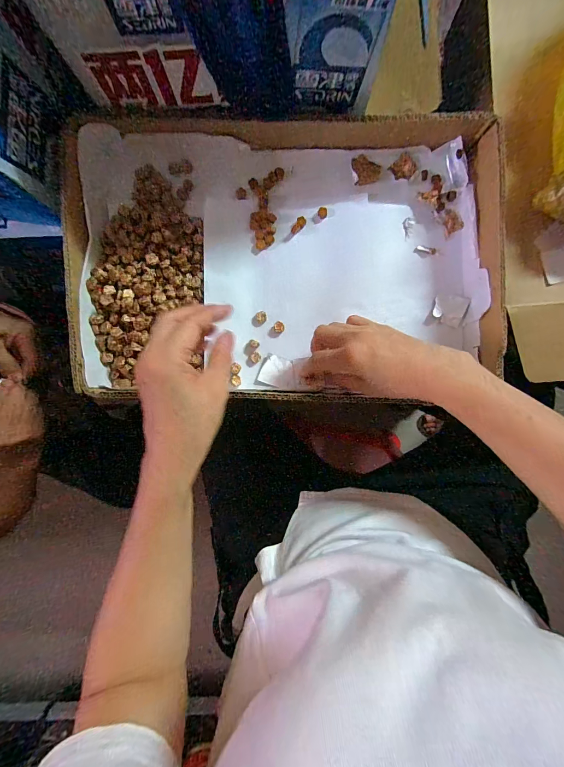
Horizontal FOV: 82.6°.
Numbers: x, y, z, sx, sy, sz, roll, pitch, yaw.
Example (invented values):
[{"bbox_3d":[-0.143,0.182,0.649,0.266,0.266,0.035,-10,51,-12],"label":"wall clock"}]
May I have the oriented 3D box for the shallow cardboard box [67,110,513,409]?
[{"bbox_3d":[0.006,-0.135,0.349,0.432,0.065,0.302,1,91,1],"label":"shallow cardboard box"}]

